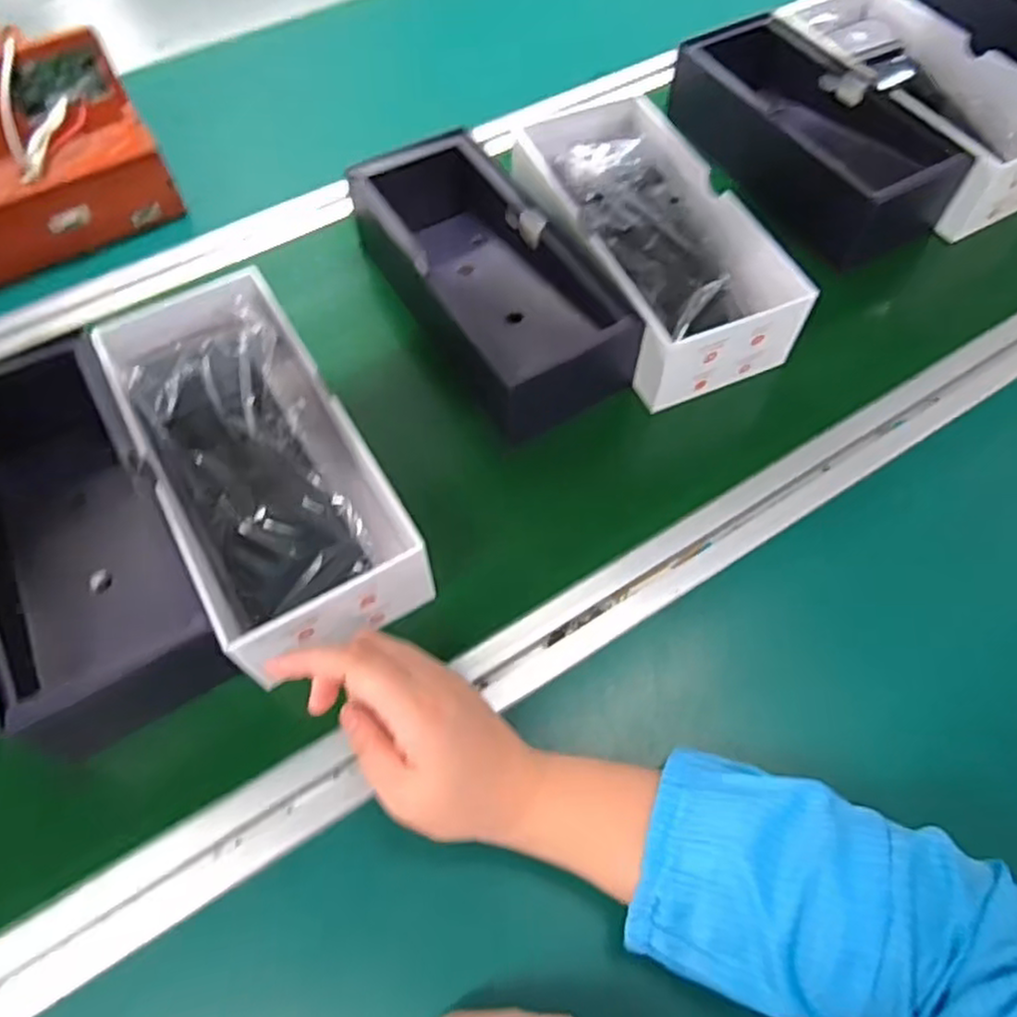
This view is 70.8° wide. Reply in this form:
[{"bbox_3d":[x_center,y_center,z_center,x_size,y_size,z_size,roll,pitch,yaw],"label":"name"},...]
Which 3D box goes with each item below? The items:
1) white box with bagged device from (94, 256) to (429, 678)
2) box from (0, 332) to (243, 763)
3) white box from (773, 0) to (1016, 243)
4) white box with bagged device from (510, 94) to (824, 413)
[{"bbox_3d":[-0.163,-0.036,0.465,0.122,0.069,0.271,-29,70,-12],"label":"white box with bagged device"},{"bbox_3d":[-0.274,0.000,0.457,0.111,0.087,0.269,-29,68,-12],"label":"box"},{"bbox_3d":[0.370,-0.382,0.655,0.124,0.062,0.275,-28,68,-11],"label":"white box"},{"bbox_3d":[0.104,-0.217,0.564,0.137,0.059,0.268,-21,67,-9],"label":"white box with bagged device"}]

